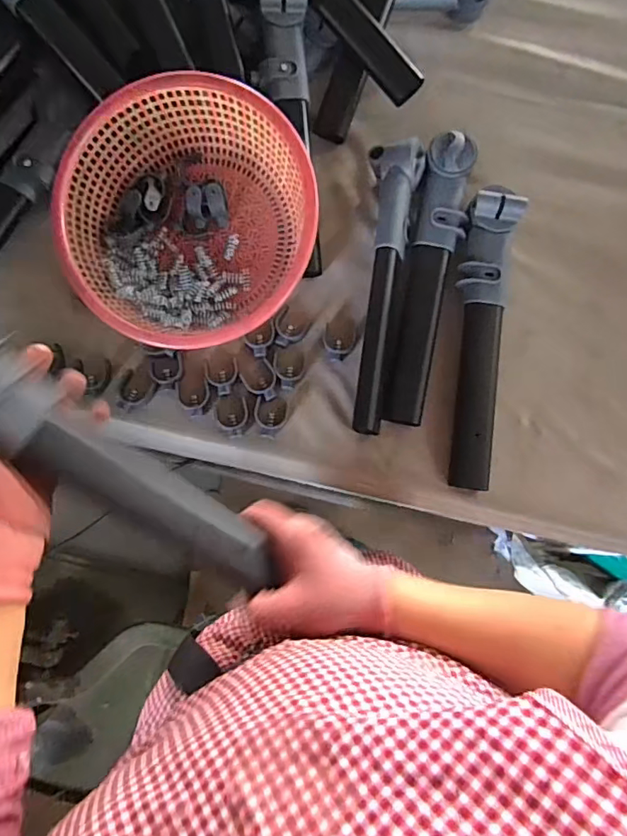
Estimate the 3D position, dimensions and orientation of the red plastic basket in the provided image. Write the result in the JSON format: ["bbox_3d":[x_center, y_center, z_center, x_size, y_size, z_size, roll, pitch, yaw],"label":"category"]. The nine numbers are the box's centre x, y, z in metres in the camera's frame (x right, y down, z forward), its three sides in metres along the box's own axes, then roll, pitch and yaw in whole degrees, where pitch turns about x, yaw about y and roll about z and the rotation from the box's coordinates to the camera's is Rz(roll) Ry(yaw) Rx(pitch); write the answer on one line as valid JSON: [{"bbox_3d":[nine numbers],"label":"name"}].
[{"bbox_3d":[-0.148,-0.232,0.619,0.281,0.126,0.292,0,79,0],"label":"red plastic basket"}]

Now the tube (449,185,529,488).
[{"bbox_3d":[0.209,-0.104,0.636,0.071,0.045,0.380,9,79,2],"label":"tube"}]

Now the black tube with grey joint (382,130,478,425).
[{"bbox_3d":[0.149,-0.180,0.655,0.060,0.039,0.378,12,80,3],"label":"black tube with grey joint"}]

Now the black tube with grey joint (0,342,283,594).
[{"bbox_3d":[-0.165,0.019,0.345,0.347,0.039,0.055,41,81,-25],"label":"black tube with grey joint"}]

